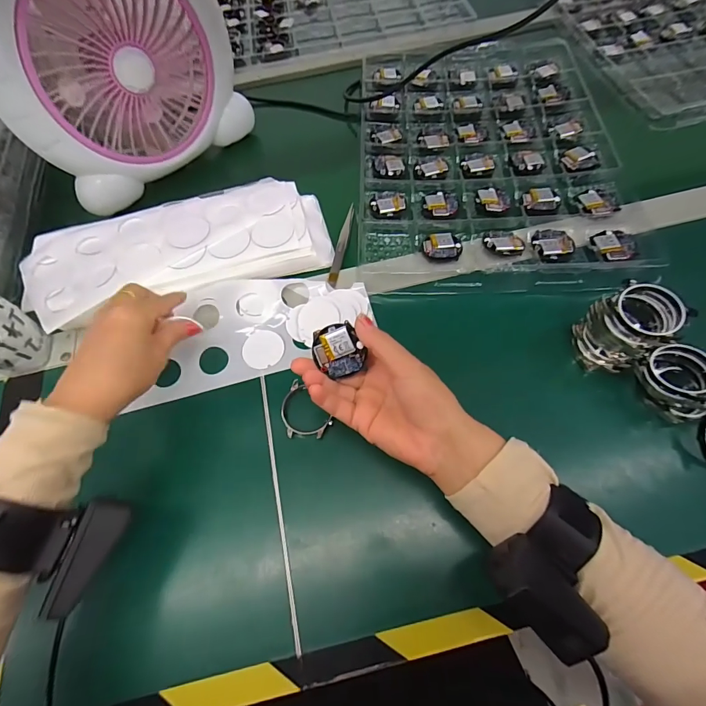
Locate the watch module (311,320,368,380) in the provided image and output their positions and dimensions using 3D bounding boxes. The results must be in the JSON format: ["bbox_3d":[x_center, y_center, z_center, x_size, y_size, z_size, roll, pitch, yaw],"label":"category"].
[{"bbox_3d":[-0.012,-0.002,0.307,0.038,0.006,0.039,-16,102,10],"label":"watch module"}]

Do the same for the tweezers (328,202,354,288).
[{"bbox_3d":[-0.012,-0.123,0.442,0.011,0.005,0.115,9,63,9],"label":"tweezers"}]

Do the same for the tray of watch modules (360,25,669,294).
[{"bbox_3d":[0.164,-0.270,0.496,0.300,0.034,0.450,0,62,5],"label":"tray of watch modules"}]

